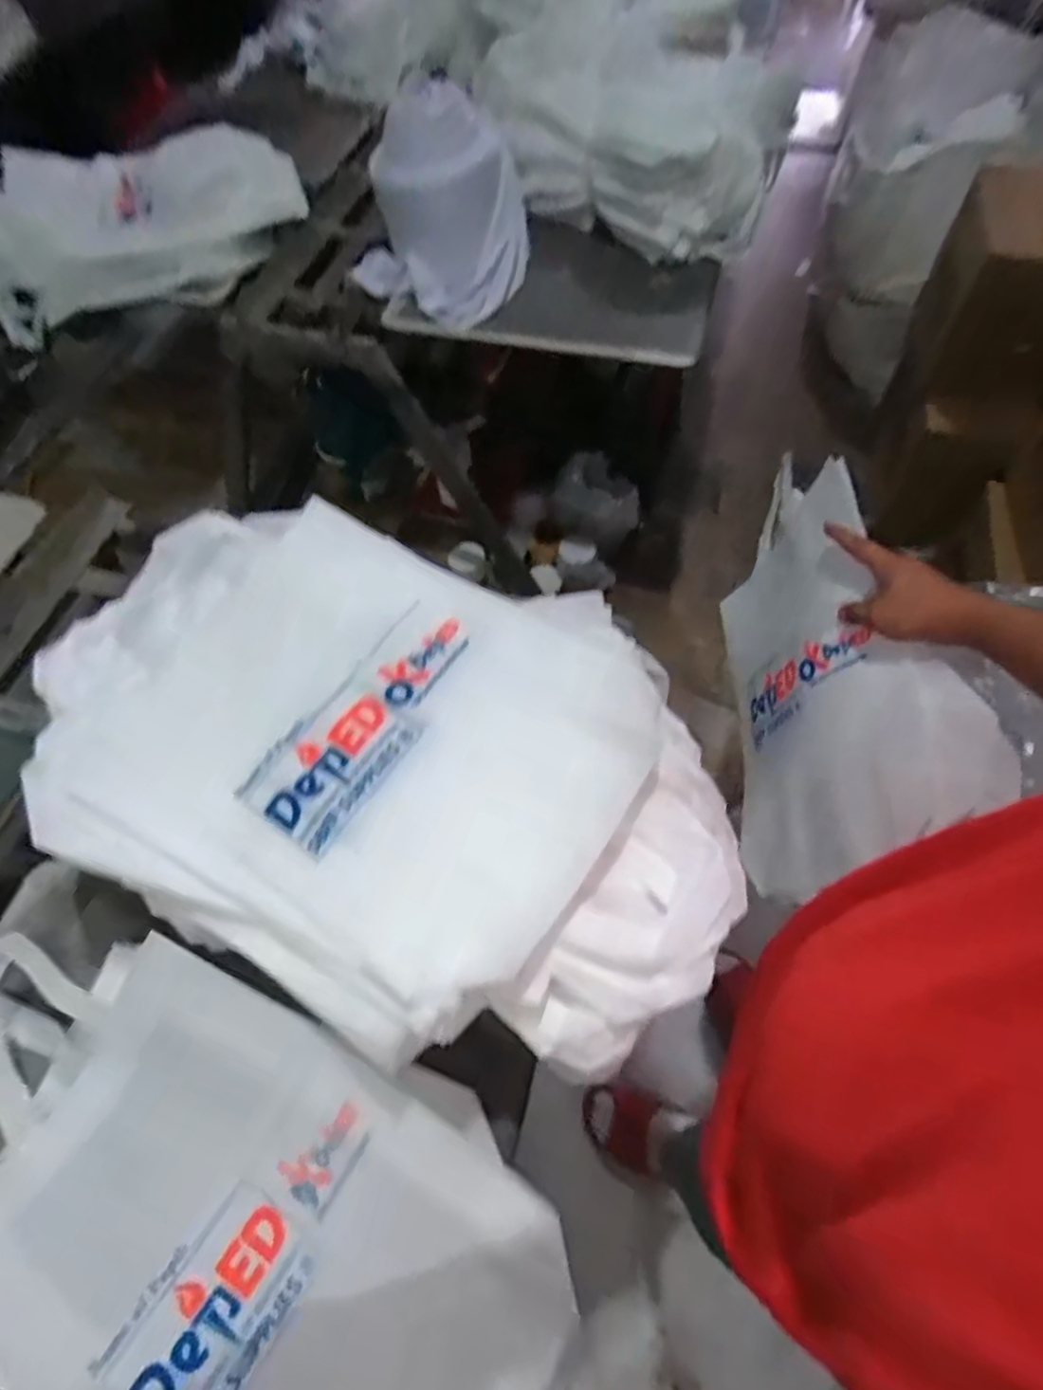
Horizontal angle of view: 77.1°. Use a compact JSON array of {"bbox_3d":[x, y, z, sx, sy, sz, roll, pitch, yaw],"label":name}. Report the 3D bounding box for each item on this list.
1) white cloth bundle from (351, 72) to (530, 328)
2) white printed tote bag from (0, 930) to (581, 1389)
[{"bbox_3d":[-0.126,-0.811,1.093,0.229,0.269,0.238,-1,61,2],"label":"white cloth bundle"},{"bbox_3d":[-0.255,0.369,0.499,0.574,0.120,0.268,21,64,14],"label":"white printed tote bag"}]

